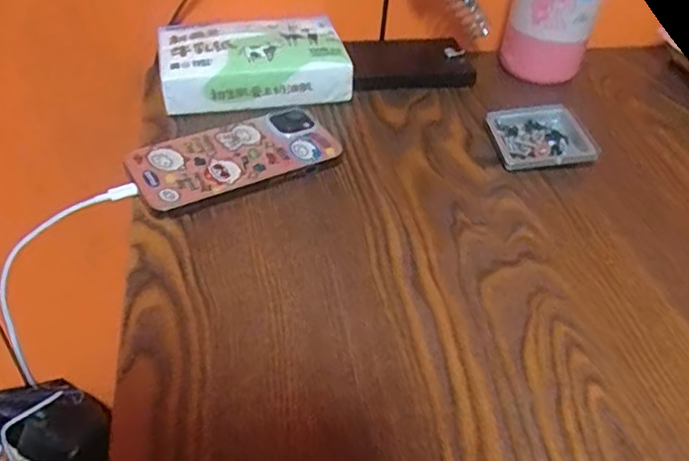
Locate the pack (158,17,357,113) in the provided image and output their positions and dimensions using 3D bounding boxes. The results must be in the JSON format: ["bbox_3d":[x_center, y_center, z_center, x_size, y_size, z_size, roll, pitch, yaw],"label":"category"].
[{"bbox_3d":[-0.069,-0.132,0.473,0.141,0.045,0.066,-8,45,-13],"label":"pack"}]

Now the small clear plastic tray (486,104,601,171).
[{"bbox_3d":[0.149,-0.069,0.464,0.071,0.015,0.067,-3,44,-7],"label":"small clear plastic tray"}]

